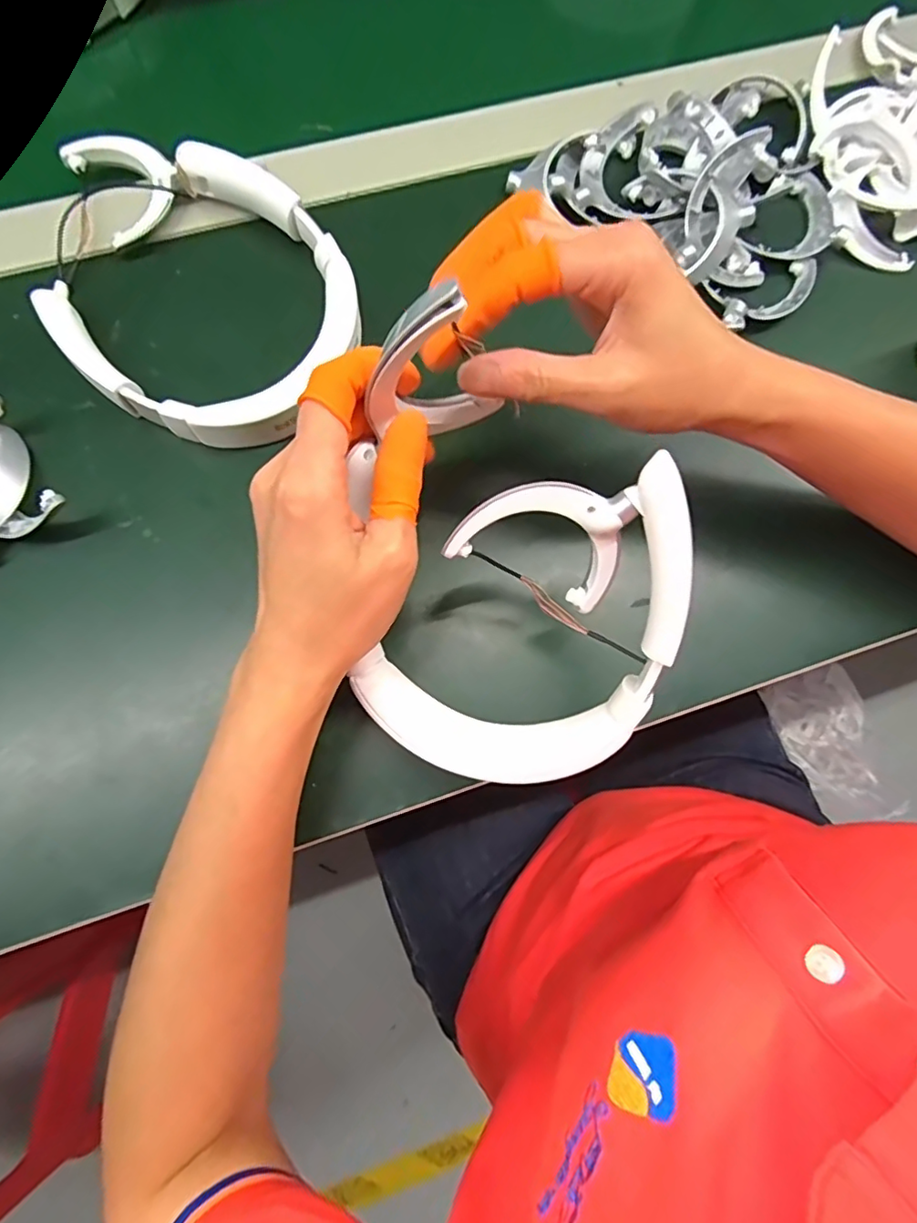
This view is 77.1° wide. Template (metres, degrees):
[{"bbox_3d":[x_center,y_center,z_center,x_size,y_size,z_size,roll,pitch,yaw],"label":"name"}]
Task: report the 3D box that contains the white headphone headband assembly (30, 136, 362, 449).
[{"bbox_3d":[-0.148,-0.172,0.313,0.179,0.032,0.148,21,78,3],"label":"white headphone headband assembly"}]

